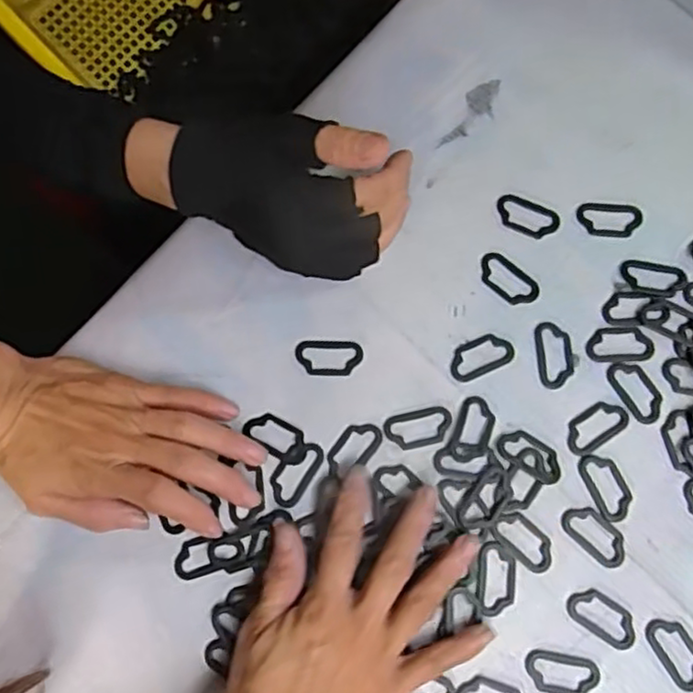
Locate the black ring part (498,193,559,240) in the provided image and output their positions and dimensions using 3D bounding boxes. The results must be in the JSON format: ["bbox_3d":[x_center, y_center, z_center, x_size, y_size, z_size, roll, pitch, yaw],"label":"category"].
[{"bbox_3d":[0.110,-0.079,0.418,0.040,0.004,0.021,22,81,5],"label":"black ring part"}]

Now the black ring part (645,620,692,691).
[{"bbox_3d":[0.179,0.165,0.371,0.021,0.004,0.039,-32,81,-5],"label":"black ring part"}]

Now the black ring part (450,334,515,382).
[{"bbox_3d":[0.079,0.006,0.402,0.039,0.004,0.021,-24,80,-3],"label":"black ring part"}]

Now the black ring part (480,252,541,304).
[{"bbox_3d":[0.097,-0.040,0.411,0.040,0.004,0.020,40,83,7],"label":"black ring part"}]

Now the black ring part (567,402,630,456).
[{"bbox_3d":[0.144,0.046,0.395,0.039,0.004,0.021,-31,81,-5],"label":"black ring part"}]

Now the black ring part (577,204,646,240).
[{"bbox_3d":[0.160,-0.077,0.420,0.039,0.004,0.021,4,80,2],"label":"black ring part"}]

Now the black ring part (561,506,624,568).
[{"bbox_3d":[0.139,0.105,0.382,0.039,0.004,0.020,42,83,8],"label":"black ring part"}]

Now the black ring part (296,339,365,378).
[{"bbox_3d":[-0.010,0.007,0.401,0.038,0.004,0.021,1,80,1],"label":"black ring part"}]

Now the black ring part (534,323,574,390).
[{"bbox_3d":[0.122,0.005,0.403,0.021,0.004,0.039,-6,80,0],"label":"black ring part"}]

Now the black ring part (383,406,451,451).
[{"bbox_3d":[0.041,0.047,0.393,0.039,0.004,0.021,-13,80,-1],"label":"black ring part"}]

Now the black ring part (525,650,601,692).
[{"bbox_3d":[0.116,0.177,0.369,0.040,0.004,0.021,11,80,3],"label":"black ring part"}]

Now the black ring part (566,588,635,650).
[{"bbox_3d":[0.139,0.147,0.373,0.038,0.004,0.022,35,82,7],"label":"black ring part"}]

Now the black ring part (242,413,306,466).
[{"bbox_3d":[-0.040,0.051,0.392,0.037,0.006,0.020,31,82,6],"label":"black ring part"}]

